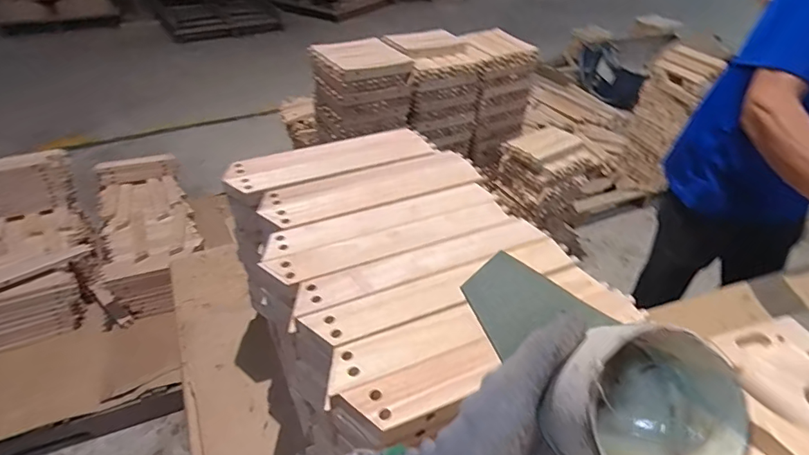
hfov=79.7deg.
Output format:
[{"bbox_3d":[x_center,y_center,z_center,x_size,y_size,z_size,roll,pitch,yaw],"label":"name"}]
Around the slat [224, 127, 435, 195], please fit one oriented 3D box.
[{"bbox_3d":[-0.101,-0.102,0.688,0.283,0.012,0.097,-15,40,-19],"label":"slat"}]

